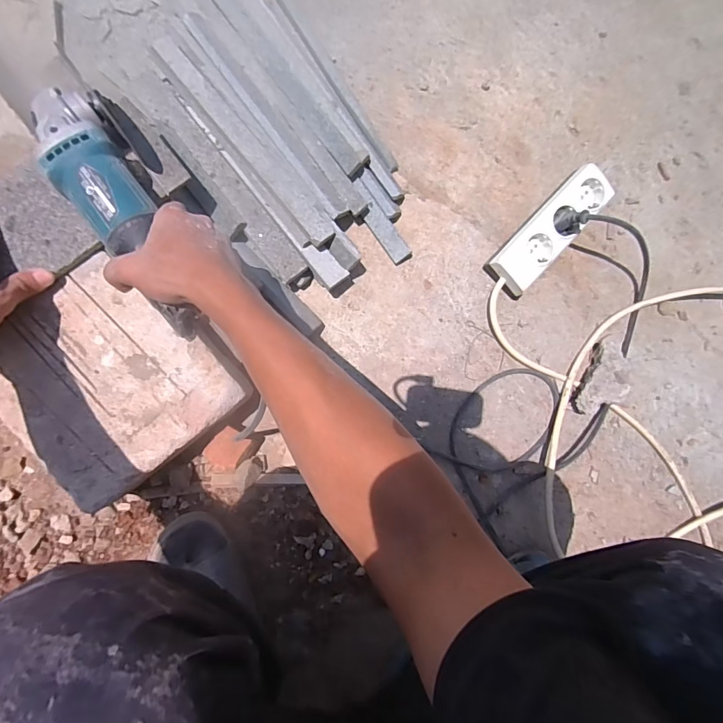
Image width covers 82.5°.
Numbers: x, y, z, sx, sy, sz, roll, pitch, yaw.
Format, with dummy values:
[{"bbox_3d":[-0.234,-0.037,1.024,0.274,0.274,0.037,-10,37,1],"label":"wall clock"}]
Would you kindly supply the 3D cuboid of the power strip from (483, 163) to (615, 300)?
[{"bbox_3d":[0.251,-0.174,0.555,0.065,0.050,0.193,44,84,-3],"label":"power strip"}]

